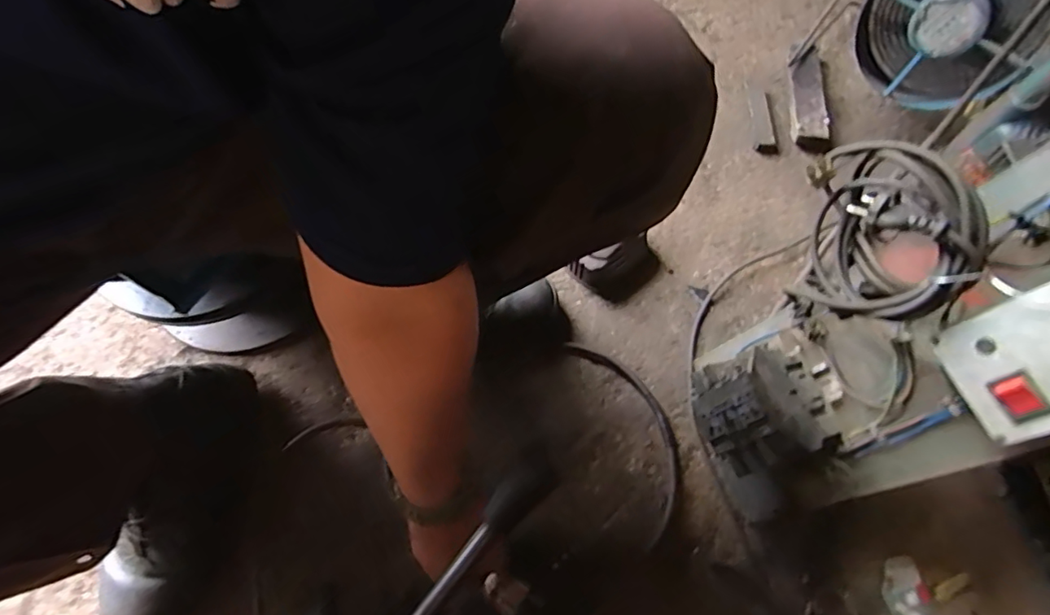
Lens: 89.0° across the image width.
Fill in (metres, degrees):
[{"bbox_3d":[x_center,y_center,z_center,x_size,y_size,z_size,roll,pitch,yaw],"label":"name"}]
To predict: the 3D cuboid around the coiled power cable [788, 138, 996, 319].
[{"bbox_3d":[0.293,-0.056,0.463,0.064,0.153,0.148,-14,67,-6],"label":"coiled power cable"}]

